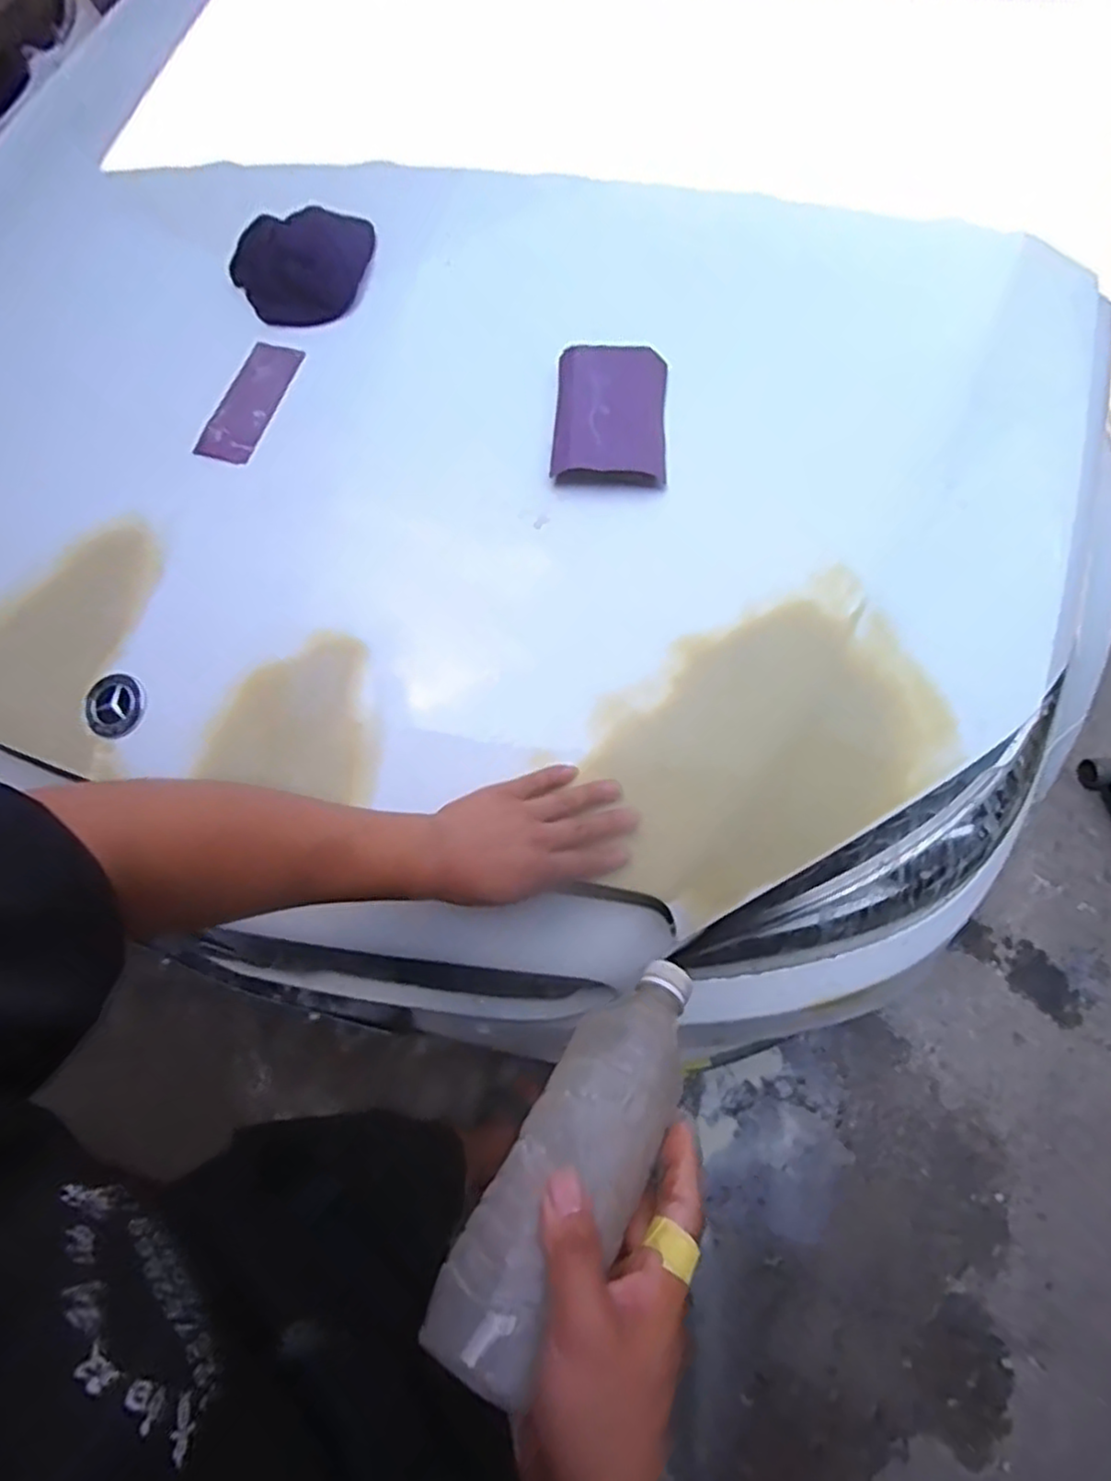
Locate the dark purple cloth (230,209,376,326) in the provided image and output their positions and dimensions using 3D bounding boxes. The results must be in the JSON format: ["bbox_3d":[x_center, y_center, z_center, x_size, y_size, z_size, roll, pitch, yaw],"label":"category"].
[{"bbox_3d":[-0.244,-0.483,0.698,0.148,0.051,0.113,-30,65,-12],"label":"dark purple cloth"}]

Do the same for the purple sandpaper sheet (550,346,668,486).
[{"bbox_3d":[0.051,-0.300,0.626,0.098,0.018,0.128,3,80,0],"label":"purple sandpaper sheet"}]

